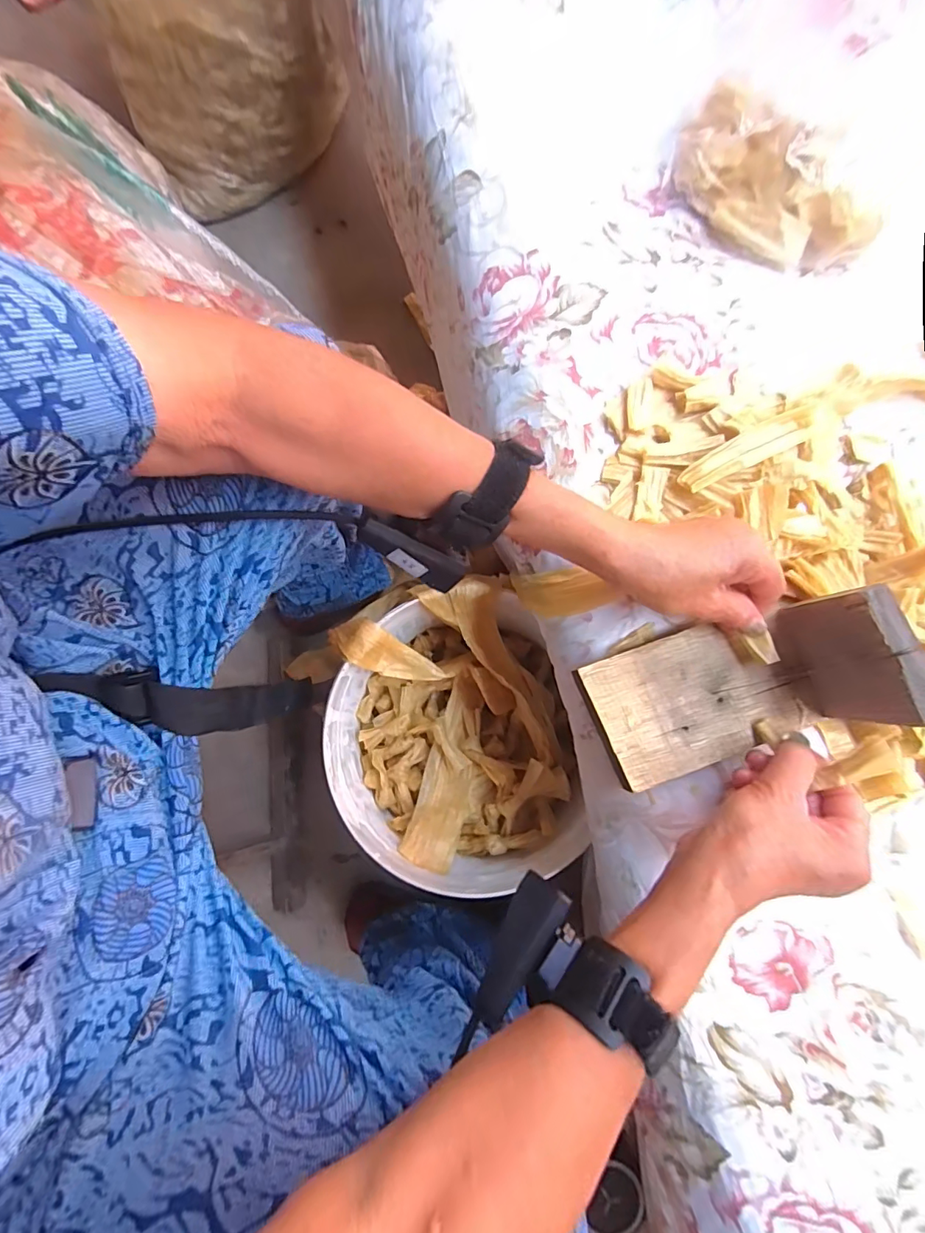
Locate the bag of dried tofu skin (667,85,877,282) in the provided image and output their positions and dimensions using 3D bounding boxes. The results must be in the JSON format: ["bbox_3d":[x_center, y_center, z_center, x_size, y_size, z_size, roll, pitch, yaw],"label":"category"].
[{"bbox_3d":[0.232,-0.333,0.374,0.083,0.053,0.170,-35,81,-6],"label":"bag of dried tofu skin"}]

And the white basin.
[{"bbox_3d":[-0.004,0.116,0.491,0.219,0.145,0.244,-13,81,-1],"label":"white basin"}]

